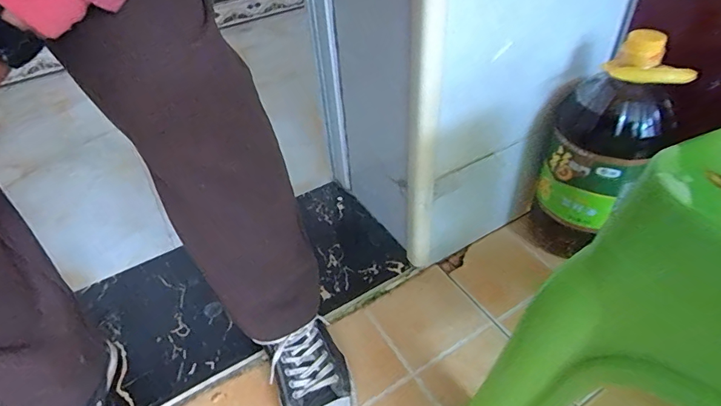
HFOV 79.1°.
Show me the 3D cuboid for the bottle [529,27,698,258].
[{"bbox_3d":[0.361,-0.068,0.667,0.121,0.344,0.151,-33,49,-27],"label":"bottle"}]

